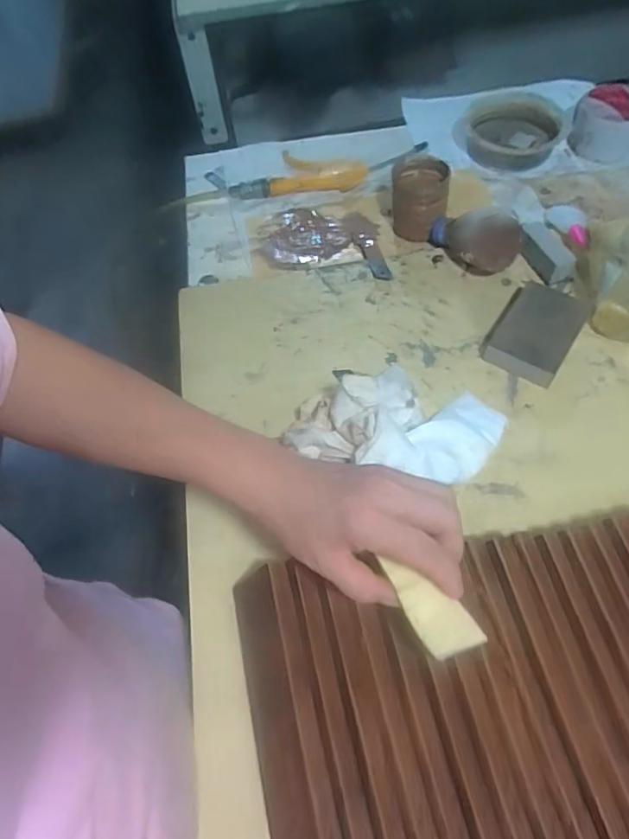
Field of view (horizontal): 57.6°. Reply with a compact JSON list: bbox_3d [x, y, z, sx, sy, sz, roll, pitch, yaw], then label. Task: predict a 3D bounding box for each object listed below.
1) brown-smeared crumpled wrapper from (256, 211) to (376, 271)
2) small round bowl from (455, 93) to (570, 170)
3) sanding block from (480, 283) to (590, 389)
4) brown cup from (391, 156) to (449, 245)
[{"bbox_3d":[0.003,-0.221,0.687,0.135,0.014,0.097,-8,60,1],"label":"brown-smeared crumpled wrapper"},{"bbox_3d":[0.247,-0.356,0.713,0.134,0.035,0.108,-2,60,4],"label":"small round bowl"},{"bbox_3d":[0.216,-0.087,0.565,0.072,0.028,0.100,29,67,19],"label":"sanding block"},{"bbox_3d":[0.117,-0.258,0.655,0.065,0.063,0.078,0,60,5],"label":"brown cup"}]

